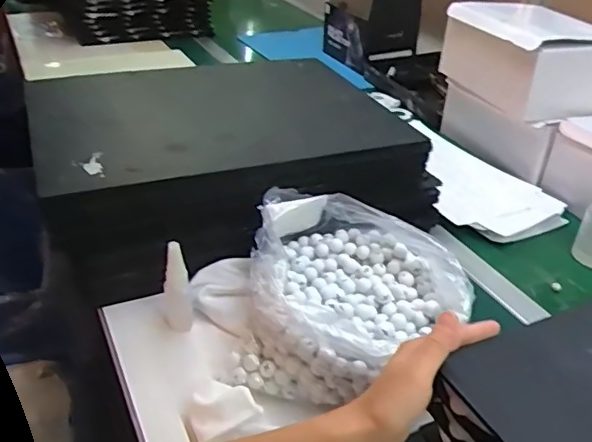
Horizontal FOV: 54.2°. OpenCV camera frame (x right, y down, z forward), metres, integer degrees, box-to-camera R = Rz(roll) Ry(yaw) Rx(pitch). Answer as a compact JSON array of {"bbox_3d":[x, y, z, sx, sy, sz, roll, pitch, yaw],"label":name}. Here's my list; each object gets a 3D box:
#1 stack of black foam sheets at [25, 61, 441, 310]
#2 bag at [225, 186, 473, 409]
[{"bbox_3d":[-0.111,-0.104,0.818,0.489,0.124,0.397,-16,37,-28],"label":"stack of black foam sheets"},{"bbox_3d":[0.056,0.071,0.607,0.218,0.115,0.220,5,32,2],"label":"bag"}]

